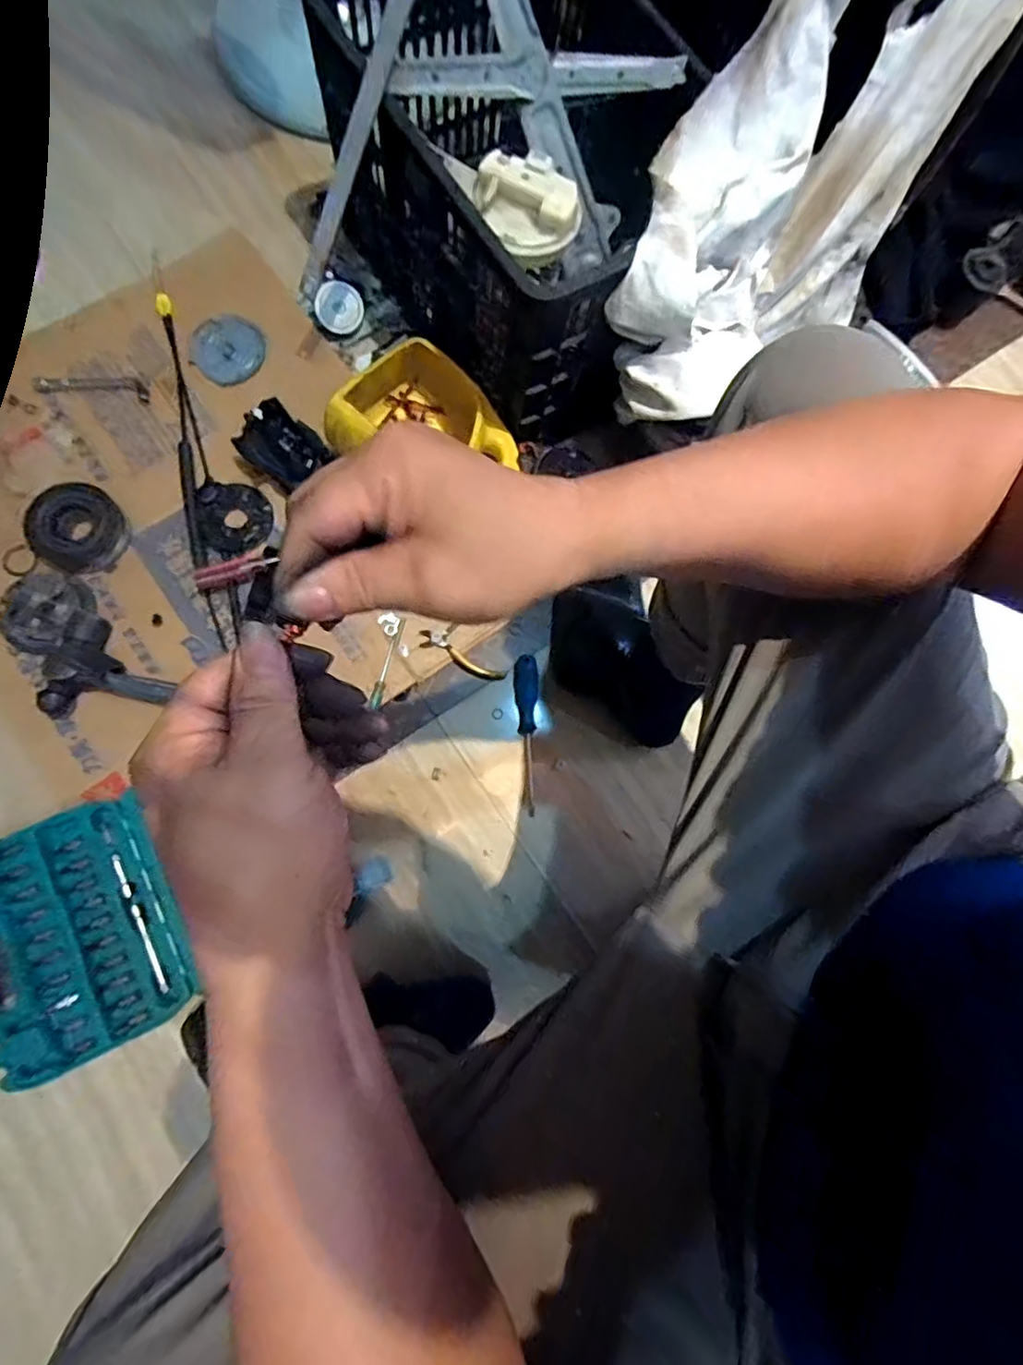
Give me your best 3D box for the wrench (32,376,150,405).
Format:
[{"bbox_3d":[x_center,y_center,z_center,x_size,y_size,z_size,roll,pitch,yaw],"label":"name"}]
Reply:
[{"bbox_3d":[-0.560,-0.396,0.781,0.145,0.015,0.034,4,78,1],"label":"wrench"}]

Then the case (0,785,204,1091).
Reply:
[{"bbox_3d":[-0.493,0.283,0.647,0.231,0.030,0.250,-25,79,-5],"label":"case"}]

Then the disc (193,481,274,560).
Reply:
[{"bbox_3d":[-0.358,-0.214,0.752,0.092,0.015,0.109,-11,78,-2],"label":"disc"}]

